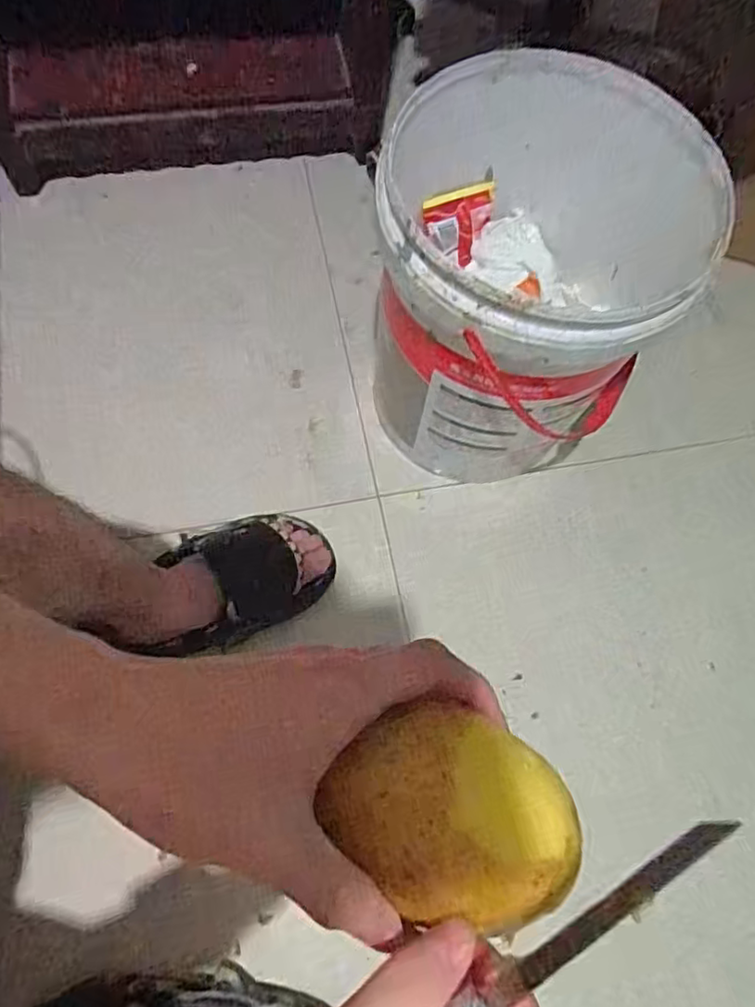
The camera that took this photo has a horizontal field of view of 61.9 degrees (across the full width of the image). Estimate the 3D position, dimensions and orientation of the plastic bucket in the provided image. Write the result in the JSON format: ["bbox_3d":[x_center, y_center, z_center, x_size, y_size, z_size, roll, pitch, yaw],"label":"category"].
[{"bbox_3d":[0.163,-0.212,0.713,0.320,0.379,0.295,1,71,-4],"label":"plastic bucket"}]

